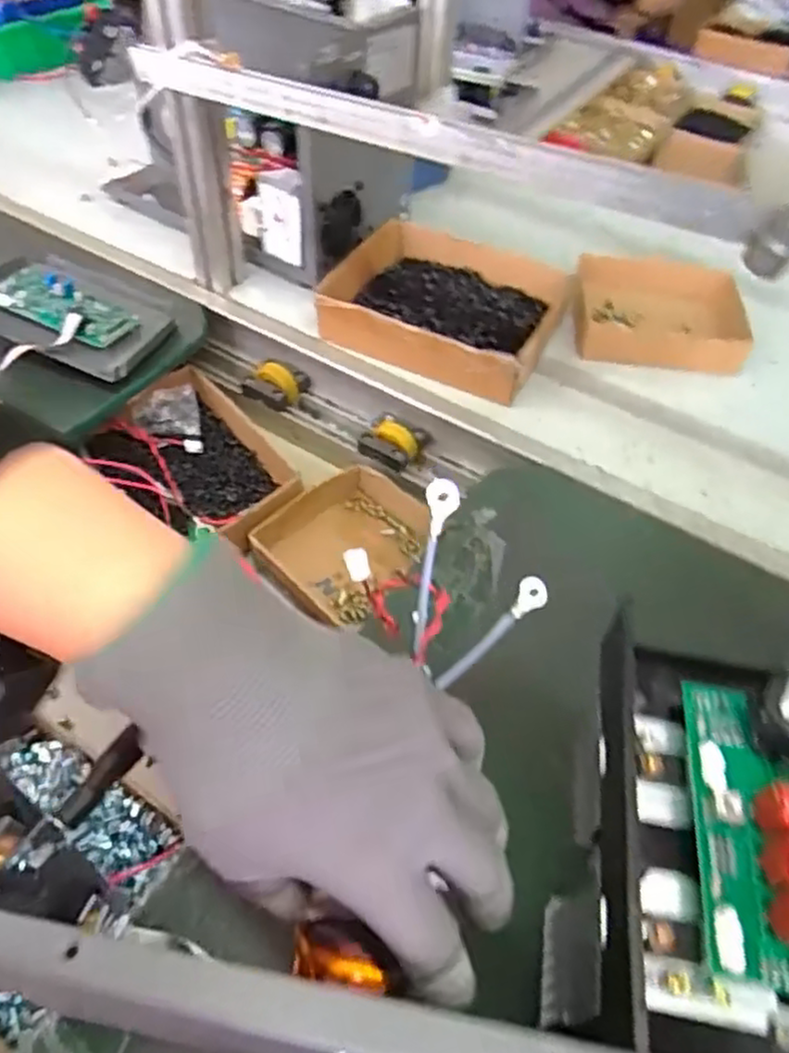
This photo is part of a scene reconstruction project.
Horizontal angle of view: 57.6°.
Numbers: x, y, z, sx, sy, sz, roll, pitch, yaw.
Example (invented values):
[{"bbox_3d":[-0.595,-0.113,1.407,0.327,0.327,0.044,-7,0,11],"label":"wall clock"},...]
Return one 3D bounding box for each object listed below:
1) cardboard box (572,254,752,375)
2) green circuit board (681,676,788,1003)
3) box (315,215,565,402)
[{"bbox_3d":[0.283,-0.232,0.775,0.182,0.042,0.131,10,51,4],"label":"cardboard box"},{"bbox_3d":[0.154,0.113,0.275,0.069,0.029,0.114,10,51,4],"label":"green circuit board"},{"bbox_3d":[0.055,-0.234,0.747,0.222,0.059,0.193,22,53,13],"label":"box"}]

